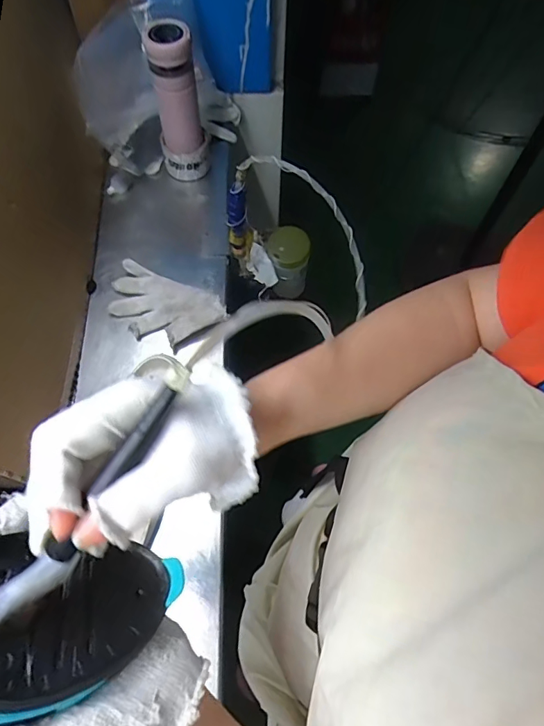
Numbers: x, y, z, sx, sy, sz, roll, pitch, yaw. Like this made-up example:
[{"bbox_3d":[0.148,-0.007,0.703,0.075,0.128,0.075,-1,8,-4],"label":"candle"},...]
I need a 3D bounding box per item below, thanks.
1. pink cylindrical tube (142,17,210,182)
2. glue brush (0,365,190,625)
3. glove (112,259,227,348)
[{"bbox_3d":[-0.151,-0.401,0.749,0.075,0.250,0.072,0,66,-1],"label":"pink cylindrical tube"},{"bbox_3d":[-0.092,0.069,0.225,0.026,0.019,0.164,38,87,15],"label":"glue brush"},{"bbox_3d":[-0.166,-0.086,0.706,0.183,0.031,0.099,22,67,9],"label":"glove"}]

